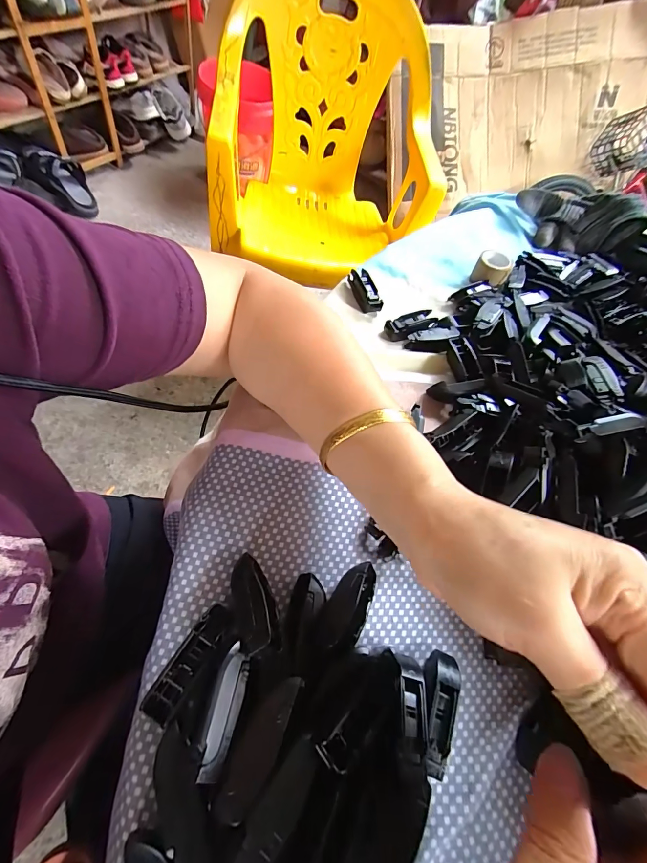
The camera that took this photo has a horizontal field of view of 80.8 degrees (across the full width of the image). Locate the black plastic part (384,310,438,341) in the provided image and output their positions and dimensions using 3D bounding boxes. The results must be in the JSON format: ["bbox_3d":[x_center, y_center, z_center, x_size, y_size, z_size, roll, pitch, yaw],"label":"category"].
[{"bbox_3d":[0.078,-0.093,0.337,0.048,0.014,0.018,-11,65,-17],"label":"black plastic part"}]

